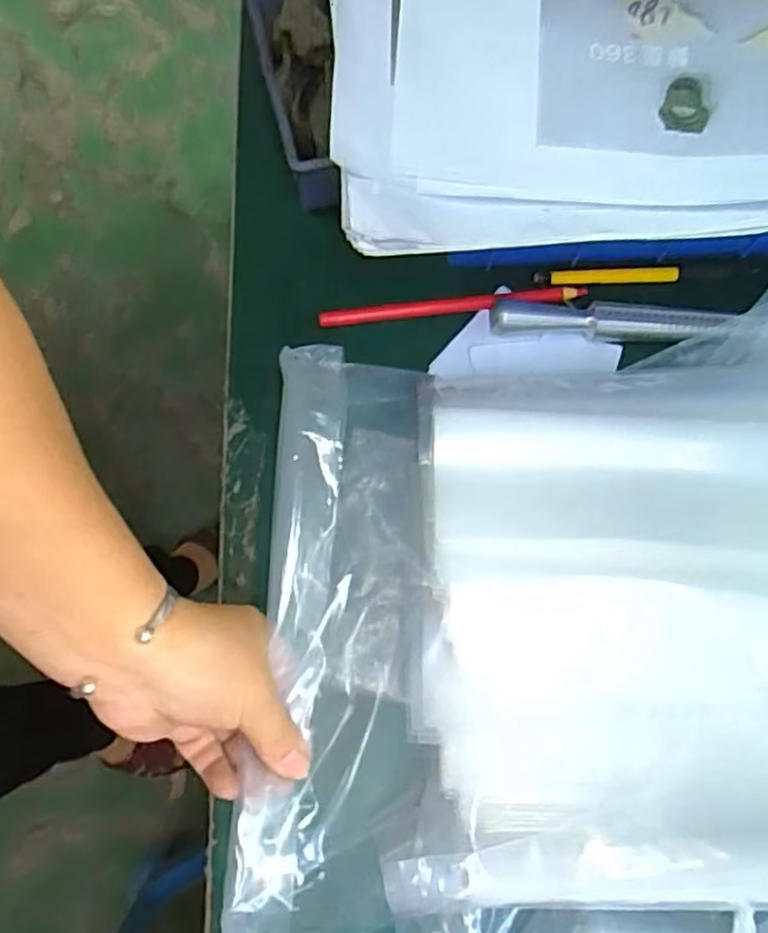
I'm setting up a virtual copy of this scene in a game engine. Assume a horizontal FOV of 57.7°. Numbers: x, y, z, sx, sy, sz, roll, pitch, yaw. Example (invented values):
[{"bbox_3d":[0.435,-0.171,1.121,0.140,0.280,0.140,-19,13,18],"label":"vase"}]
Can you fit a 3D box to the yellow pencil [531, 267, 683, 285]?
[{"bbox_3d":[0.138,-0.118,0.433,0.088,0.008,0.008,-1,76,-2],"label":"yellow pencil"}]

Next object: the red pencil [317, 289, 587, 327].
[{"bbox_3d":[0.043,-0.098,0.425,0.163,0.006,0.009,-6,76,-3],"label":"red pencil"}]

